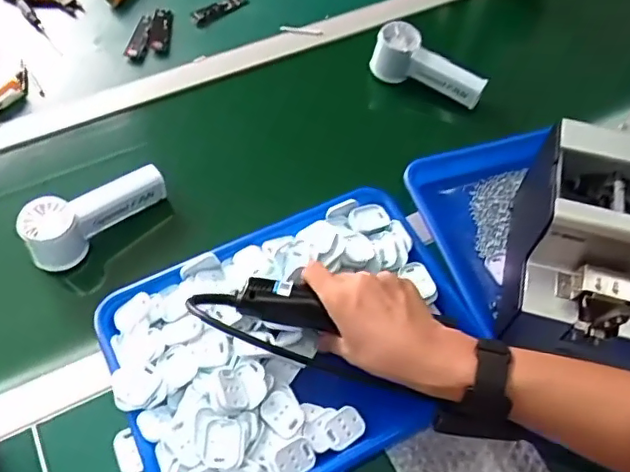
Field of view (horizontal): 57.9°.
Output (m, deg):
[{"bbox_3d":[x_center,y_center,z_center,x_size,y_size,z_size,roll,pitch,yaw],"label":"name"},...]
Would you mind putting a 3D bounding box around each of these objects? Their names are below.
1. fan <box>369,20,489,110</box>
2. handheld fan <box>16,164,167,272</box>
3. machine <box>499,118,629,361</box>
[{"bbox_3d":[0.156,-0.227,0.767,0.159,0.076,0.050,27,59,-2],"label":"fan"},{"bbox_3d":[-0.241,-0.029,0.619,0.151,0.058,0.048,-37,65,-22],"label":"handheld fan"},{"bbox_3d":[0.269,0.006,0.545,0.136,0.140,0.184,17,58,9],"label":"machine"}]

